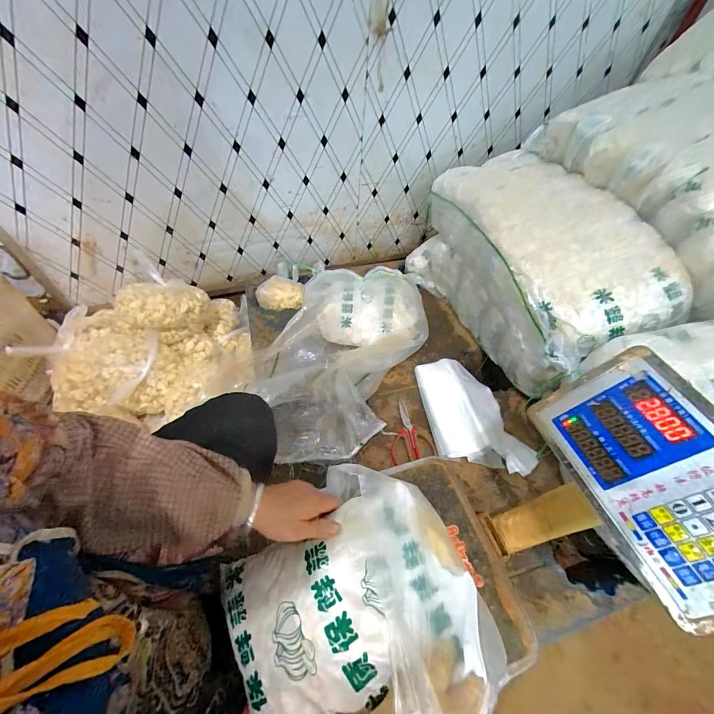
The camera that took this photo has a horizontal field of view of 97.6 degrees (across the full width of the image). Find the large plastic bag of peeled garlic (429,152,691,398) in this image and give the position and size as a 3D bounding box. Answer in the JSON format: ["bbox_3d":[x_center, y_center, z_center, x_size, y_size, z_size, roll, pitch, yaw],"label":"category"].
[{"bbox_3d":[0.397,-0.226,0.784,0.235,0.341,0.605,-10,54,-11],"label":"large plastic bag of peeled garlic"}]

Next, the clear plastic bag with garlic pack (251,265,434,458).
[{"bbox_3d":[-0.042,-0.015,0.757,0.314,0.120,0.522,24,55,14],"label":"clear plastic bag with garlic pack"}]

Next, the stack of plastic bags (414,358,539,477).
[{"bbox_3d":[0.264,0.125,0.725,0.203,0.041,0.291,-6,54,-8],"label":"stack of plastic bags"}]

